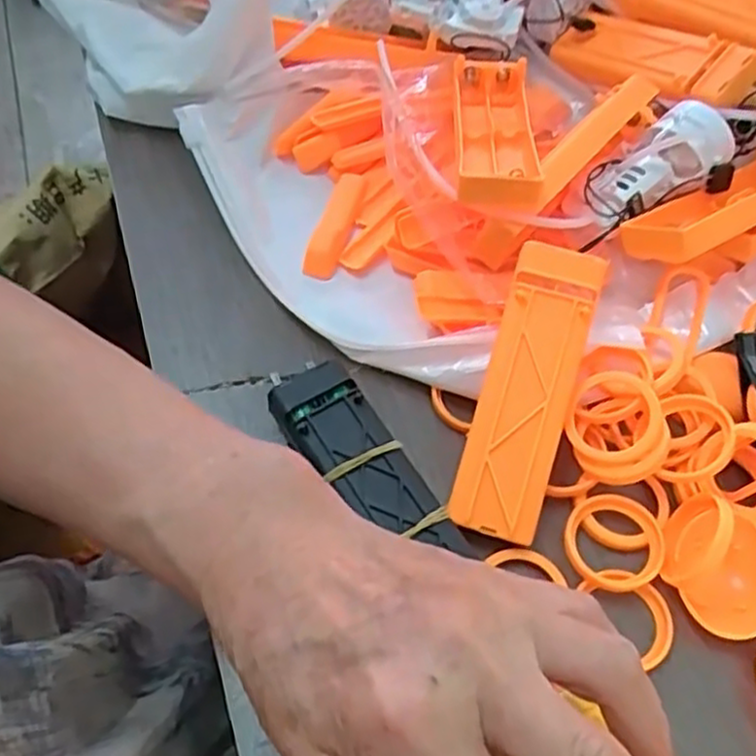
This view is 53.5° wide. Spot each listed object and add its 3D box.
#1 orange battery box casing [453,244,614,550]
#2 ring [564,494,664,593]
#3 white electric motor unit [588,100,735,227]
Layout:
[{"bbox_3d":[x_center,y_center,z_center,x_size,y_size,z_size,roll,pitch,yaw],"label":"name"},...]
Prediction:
[{"bbox_3d":[0.056,0.004,0.278,0.032,0.010,0.109,16,83,9],"label":"orange battery box casing"},{"bbox_3d":[0.087,0.060,0.276,0.034,0.007,0.035,0,59,0],"label":"ring"},{"bbox_3d":[0.123,-0.096,0.330,0.074,0.021,0.031,-36,64,0],"label":"white electric motor unit"}]

